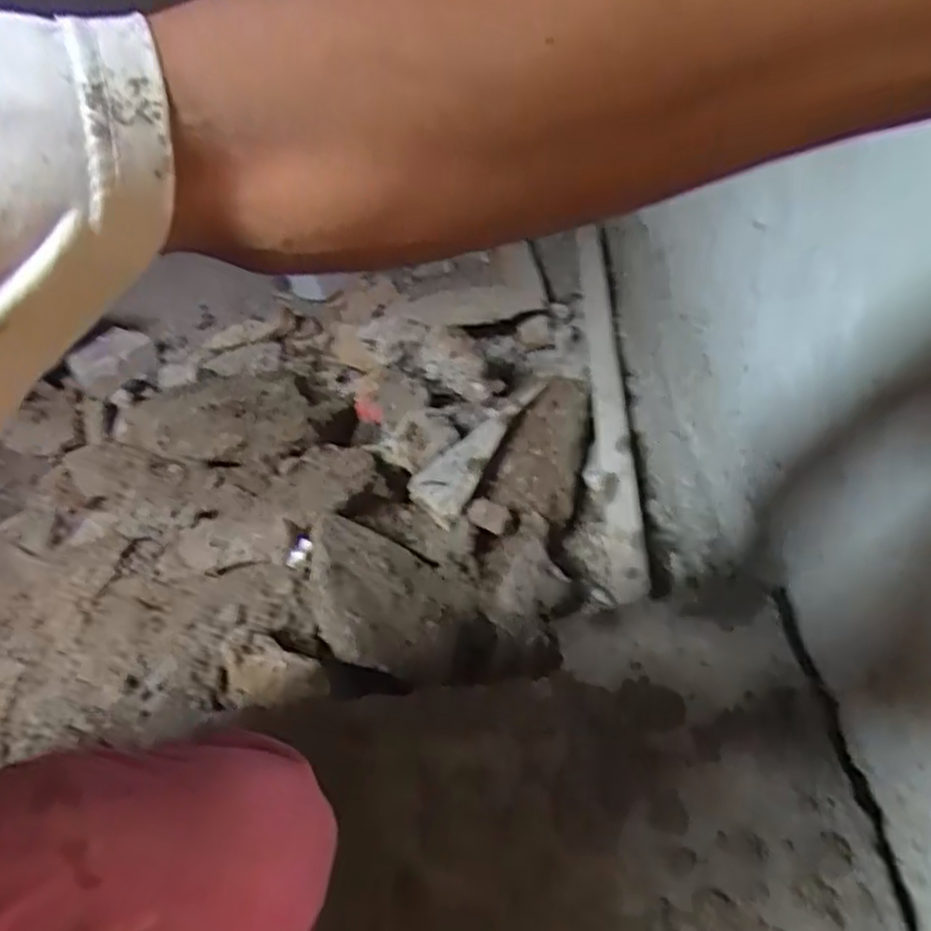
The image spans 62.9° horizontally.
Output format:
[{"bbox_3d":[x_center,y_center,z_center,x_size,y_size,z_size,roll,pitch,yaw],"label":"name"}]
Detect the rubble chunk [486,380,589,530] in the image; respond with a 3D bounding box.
[{"bbox_3d":[0.120,-0.037,1.115,0.110,0.044,0.299,8,44,16],"label":"rubble chunk"}]

